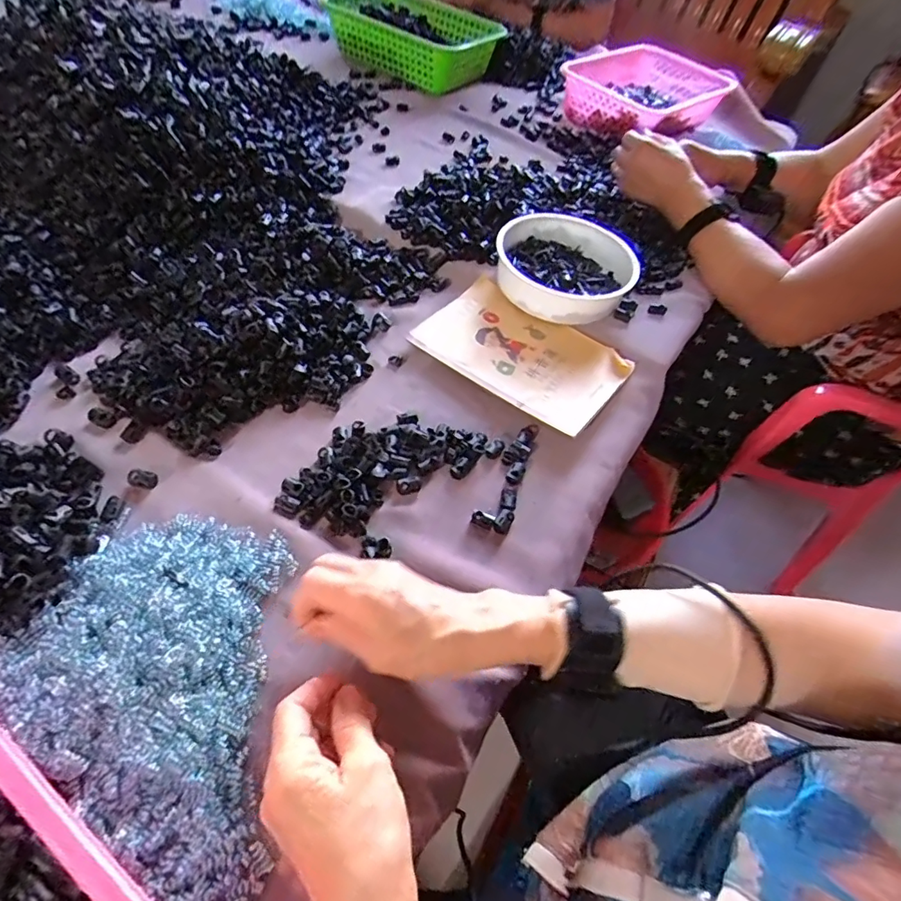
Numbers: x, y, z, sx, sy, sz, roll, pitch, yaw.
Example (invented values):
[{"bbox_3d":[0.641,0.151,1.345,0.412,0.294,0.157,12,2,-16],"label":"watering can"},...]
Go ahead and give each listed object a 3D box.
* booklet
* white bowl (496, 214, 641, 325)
[{"bbox_3d":[0.078,-0.105,0.543,0.201,0.013,0.140,35,56,16],"label":"booklet"},{"bbox_3d":[0.134,-0.217,0.601,0.155,0.048,0.163,4,54,-6],"label":"white bowl"}]

